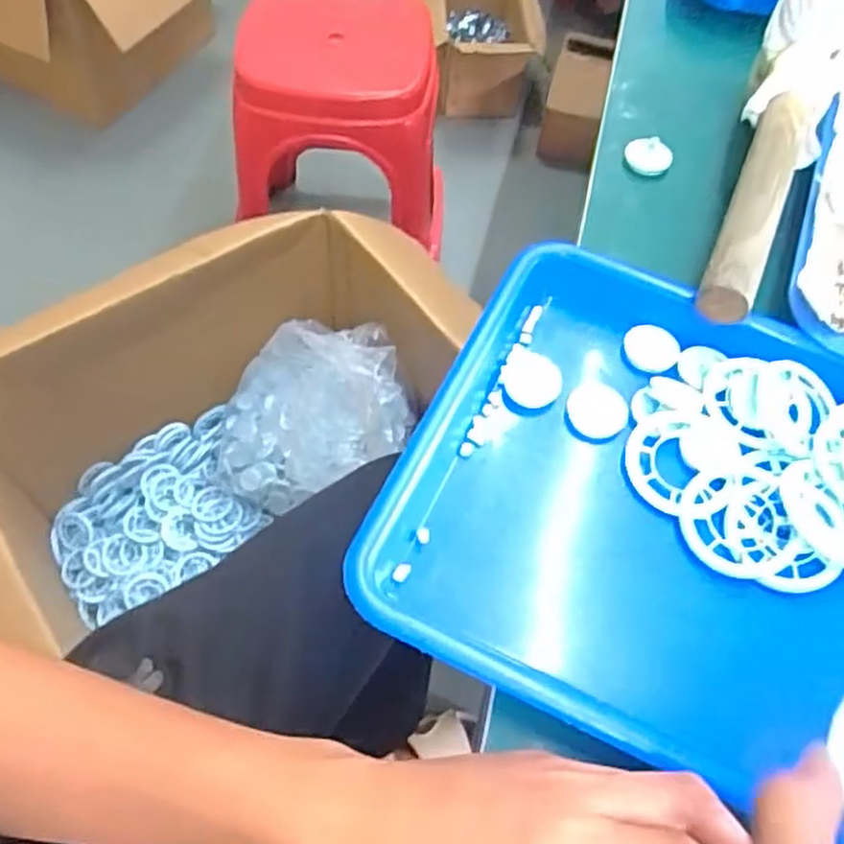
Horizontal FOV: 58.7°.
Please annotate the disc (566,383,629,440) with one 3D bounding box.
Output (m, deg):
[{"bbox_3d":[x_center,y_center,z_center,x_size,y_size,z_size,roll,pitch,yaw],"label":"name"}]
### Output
[{"bbox_3d":[0.096,-0.006,0.409,0.032,0.004,0.031,-3,67,8],"label":"disc"}]

